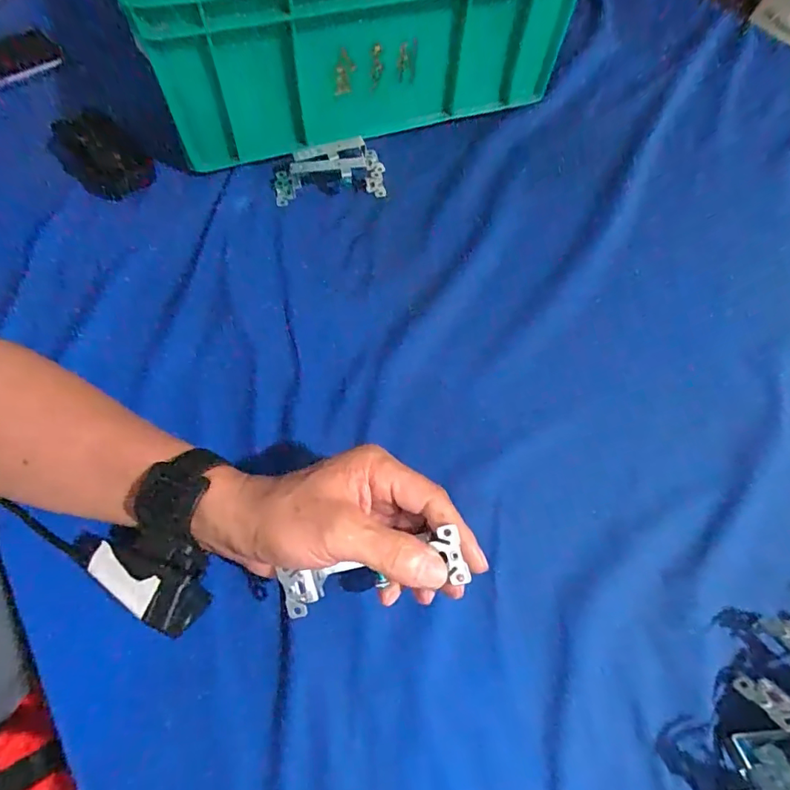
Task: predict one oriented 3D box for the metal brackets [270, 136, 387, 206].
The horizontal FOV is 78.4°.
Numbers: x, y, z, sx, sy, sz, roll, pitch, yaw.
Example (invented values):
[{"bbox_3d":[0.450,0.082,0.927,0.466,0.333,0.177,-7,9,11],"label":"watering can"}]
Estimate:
[{"bbox_3d":[-0.063,-0.217,0.469,0.109,0.033,0.046,-16,65,-10],"label":"metal brackets"}]

